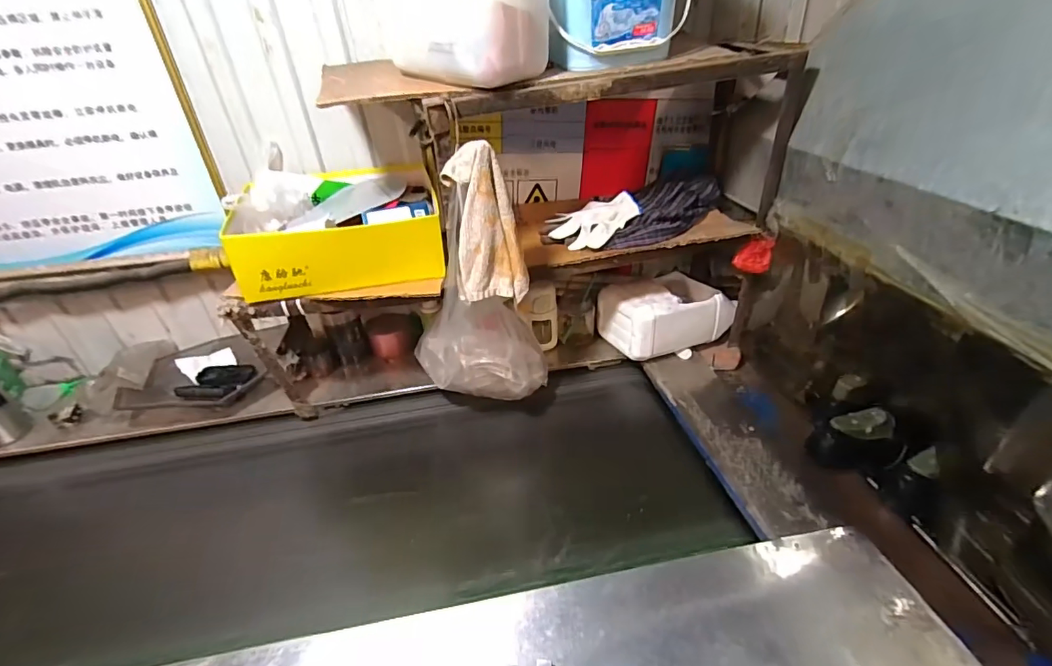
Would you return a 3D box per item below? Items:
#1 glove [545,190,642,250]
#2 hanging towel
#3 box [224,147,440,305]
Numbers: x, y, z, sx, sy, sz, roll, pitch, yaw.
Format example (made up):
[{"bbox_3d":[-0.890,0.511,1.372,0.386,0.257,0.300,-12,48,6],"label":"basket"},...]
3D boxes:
[{"bbox_3d":[0.128,-0.215,0.925,0.172,0.070,0.123,2,34,9],"label":"glove"},{"bbox_3d":[-0.060,-0.163,0.731,0.105,0.208,0.096,-16,36,-19],"label":"hanging towel"},{"bbox_3d":[-0.329,-0.192,0.883,0.341,0.131,0.274,-8,34,-7],"label":"box"}]

